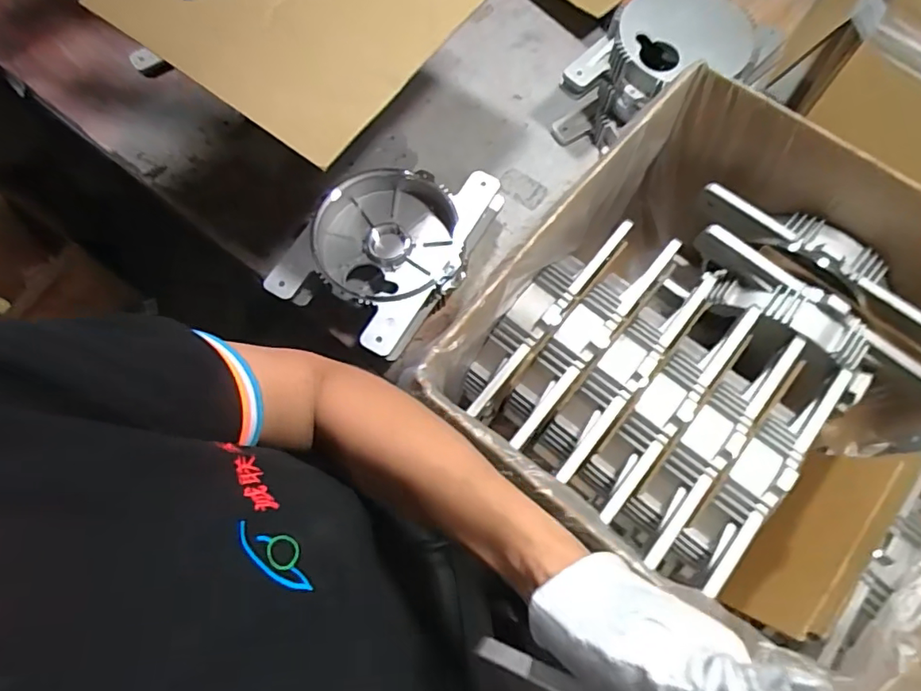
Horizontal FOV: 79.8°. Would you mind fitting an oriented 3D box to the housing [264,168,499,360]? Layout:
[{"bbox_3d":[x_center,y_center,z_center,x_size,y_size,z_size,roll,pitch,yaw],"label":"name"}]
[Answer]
[{"bbox_3d":[-0.092,-0.127,0.705,0.186,0.082,0.267,27,74,9],"label":"housing"}]

